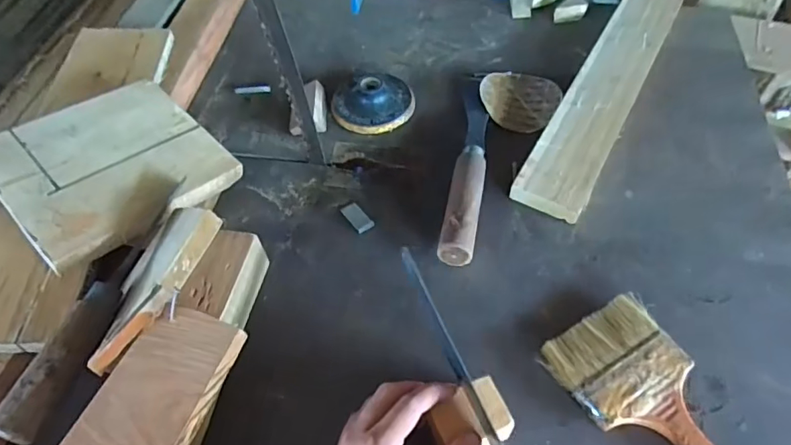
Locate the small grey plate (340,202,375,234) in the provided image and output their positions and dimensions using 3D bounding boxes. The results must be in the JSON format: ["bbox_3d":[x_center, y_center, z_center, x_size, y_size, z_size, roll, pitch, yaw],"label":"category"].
[{"bbox_3d":[-0.037,-0.005,0.488,0.017,0.004,0.037,-31,58,-17],"label":"small grey plate"}]

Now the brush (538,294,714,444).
[{"bbox_3d":[0.198,0.143,0.361,0.091,0.013,0.185,-28,57,-15],"label":"brush"}]

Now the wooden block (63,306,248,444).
[{"bbox_3d":[-0.161,0.121,0.336,0.070,0.017,0.130,16,57,13],"label":"wooden block"}]

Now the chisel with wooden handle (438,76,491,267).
[{"bbox_3d":[0.075,-0.067,0.508,0.031,0.032,0.249,7,55,8],"label":"chisel with wooden handle"}]

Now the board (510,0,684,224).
[{"bbox_3d":[0.237,-0.154,0.563,0.065,0.029,0.393,25,59,20],"label":"board"}]

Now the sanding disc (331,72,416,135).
[{"bbox_3d":[-0.027,-0.139,0.564,0.089,0.028,0.085,-2,54,2],"label":"sanding disc"}]

